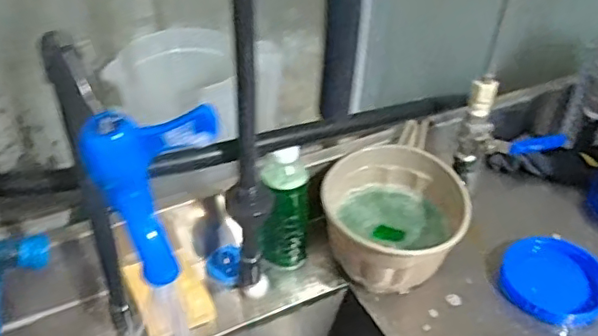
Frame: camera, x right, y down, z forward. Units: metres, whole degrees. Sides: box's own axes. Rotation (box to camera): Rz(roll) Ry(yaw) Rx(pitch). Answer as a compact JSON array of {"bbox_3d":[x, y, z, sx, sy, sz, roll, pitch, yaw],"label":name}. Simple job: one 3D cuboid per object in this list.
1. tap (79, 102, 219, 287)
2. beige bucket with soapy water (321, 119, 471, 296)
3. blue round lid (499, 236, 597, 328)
[{"bbox_3d":[-0.075,0.008,0.295,0.055,0.081,0.048,28,45,30],"label":"tap"},{"bbox_3d":[0.116,0.053,0.733,0.169,0.114,0.219,2,38,0],"label":"beige bucket with soapy water"},{"bbox_3d":[0.313,0.135,0.705,0.123,0.025,0.121,1,38,-1],"label":"blue round lid"}]

